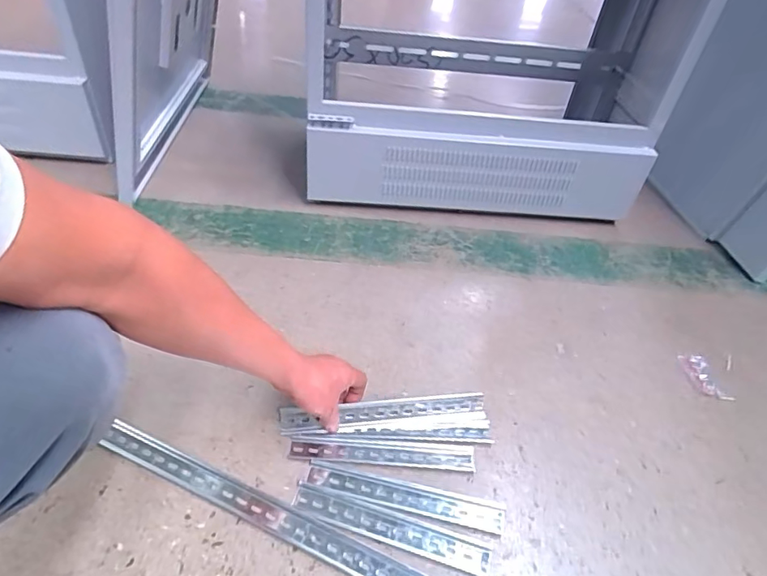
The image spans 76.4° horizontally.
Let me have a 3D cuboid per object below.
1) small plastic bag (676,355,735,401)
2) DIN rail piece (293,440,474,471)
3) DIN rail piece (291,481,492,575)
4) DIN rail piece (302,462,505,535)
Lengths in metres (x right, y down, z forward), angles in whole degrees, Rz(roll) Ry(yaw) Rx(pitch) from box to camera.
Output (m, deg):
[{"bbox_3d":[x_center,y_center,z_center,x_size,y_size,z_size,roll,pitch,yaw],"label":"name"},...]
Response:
[{"bbox_3d":[0.512,0.142,0.781,0.044,0.004,0.087,-2,43,-9],"label":"small plastic bag"},{"bbox_3d":[-0.001,0.216,0.636,0.236,0.005,0.034,5,42,-2],"label":"DIN rail piece"},{"bbox_3d":[0.007,0.279,0.568,0.232,0.004,0.041,15,43,9],"label":"DIN rail piece"},{"bbox_3d":[0.026,0.253,0.596,0.240,0.004,0.037,12,43,5],"label":"DIN rail piece"}]

